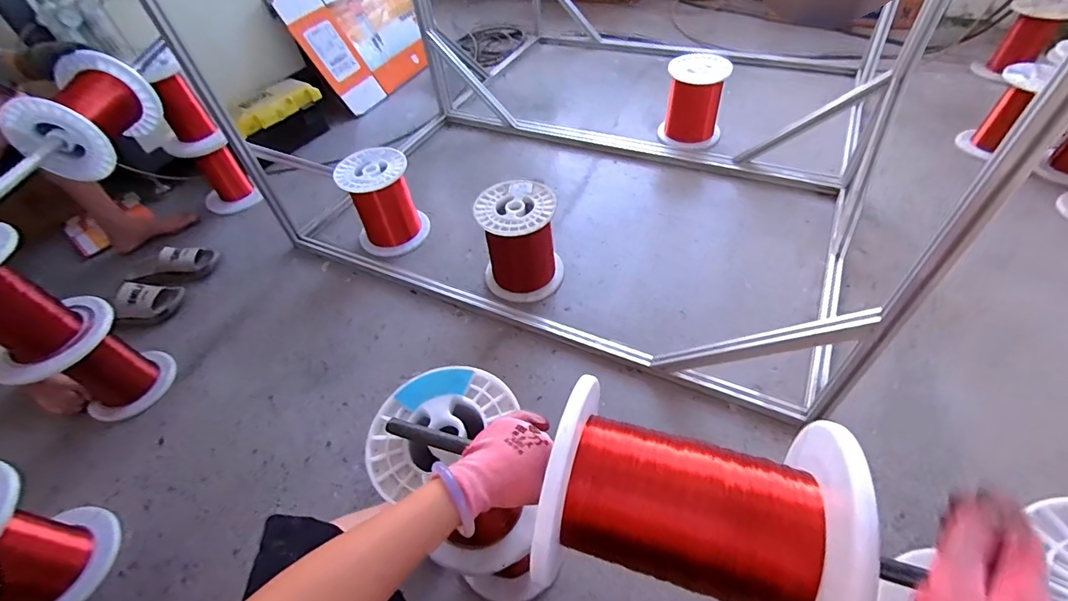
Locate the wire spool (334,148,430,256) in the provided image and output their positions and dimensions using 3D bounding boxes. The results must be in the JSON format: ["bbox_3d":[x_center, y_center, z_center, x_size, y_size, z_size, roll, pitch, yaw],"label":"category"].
[{"bbox_3d":[-0.440,-0.291,1.363,0.198,0.238,0.195,-2,51,3],"label":"wire spool"}]

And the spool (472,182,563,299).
[{"bbox_3d":[-0.036,-0.150,1.209,0.197,0.239,0.210,-2,51,3],"label":"spool"}]

